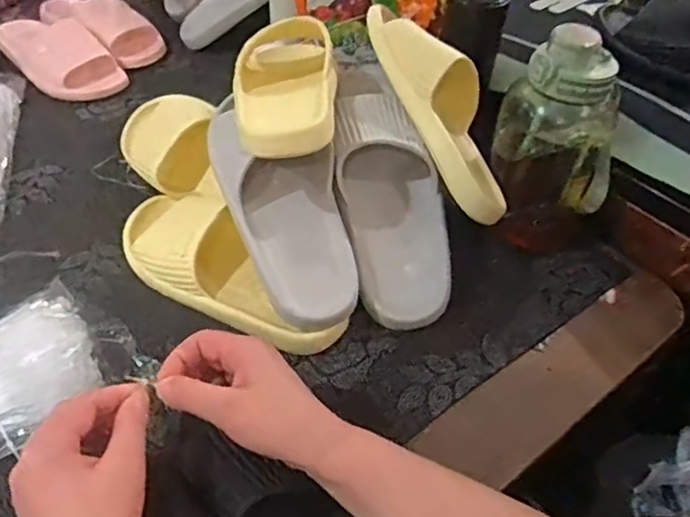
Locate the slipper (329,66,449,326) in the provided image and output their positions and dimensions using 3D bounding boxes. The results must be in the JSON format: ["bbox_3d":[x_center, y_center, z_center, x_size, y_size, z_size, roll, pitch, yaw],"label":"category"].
[{"bbox_3d":[0.037,-0.085,0.591,0.098,0.071,0.264,-9,76,-9],"label":"slipper"}]

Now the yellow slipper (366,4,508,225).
[{"bbox_3d":[0.097,-0.151,0.598,0.080,0.072,0.248,-20,79,-19],"label":"yellow slipper"}]

